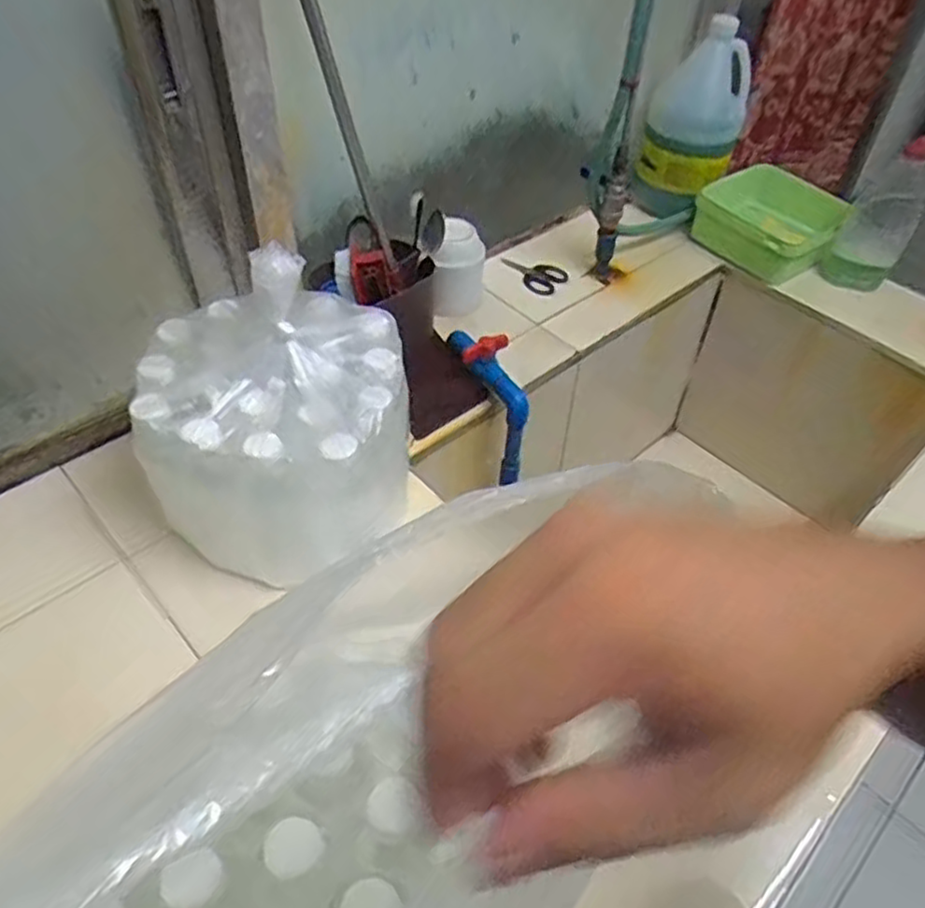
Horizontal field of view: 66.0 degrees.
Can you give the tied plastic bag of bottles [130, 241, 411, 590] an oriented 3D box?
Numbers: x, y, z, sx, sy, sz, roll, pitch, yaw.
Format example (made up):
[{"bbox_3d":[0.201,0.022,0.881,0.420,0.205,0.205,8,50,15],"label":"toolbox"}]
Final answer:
[{"bbox_3d":[-0.175,-0.051,0.663,0.237,0.254,0.234,-3,47,-6],"label":"tied plastic bag of bottles"}]

